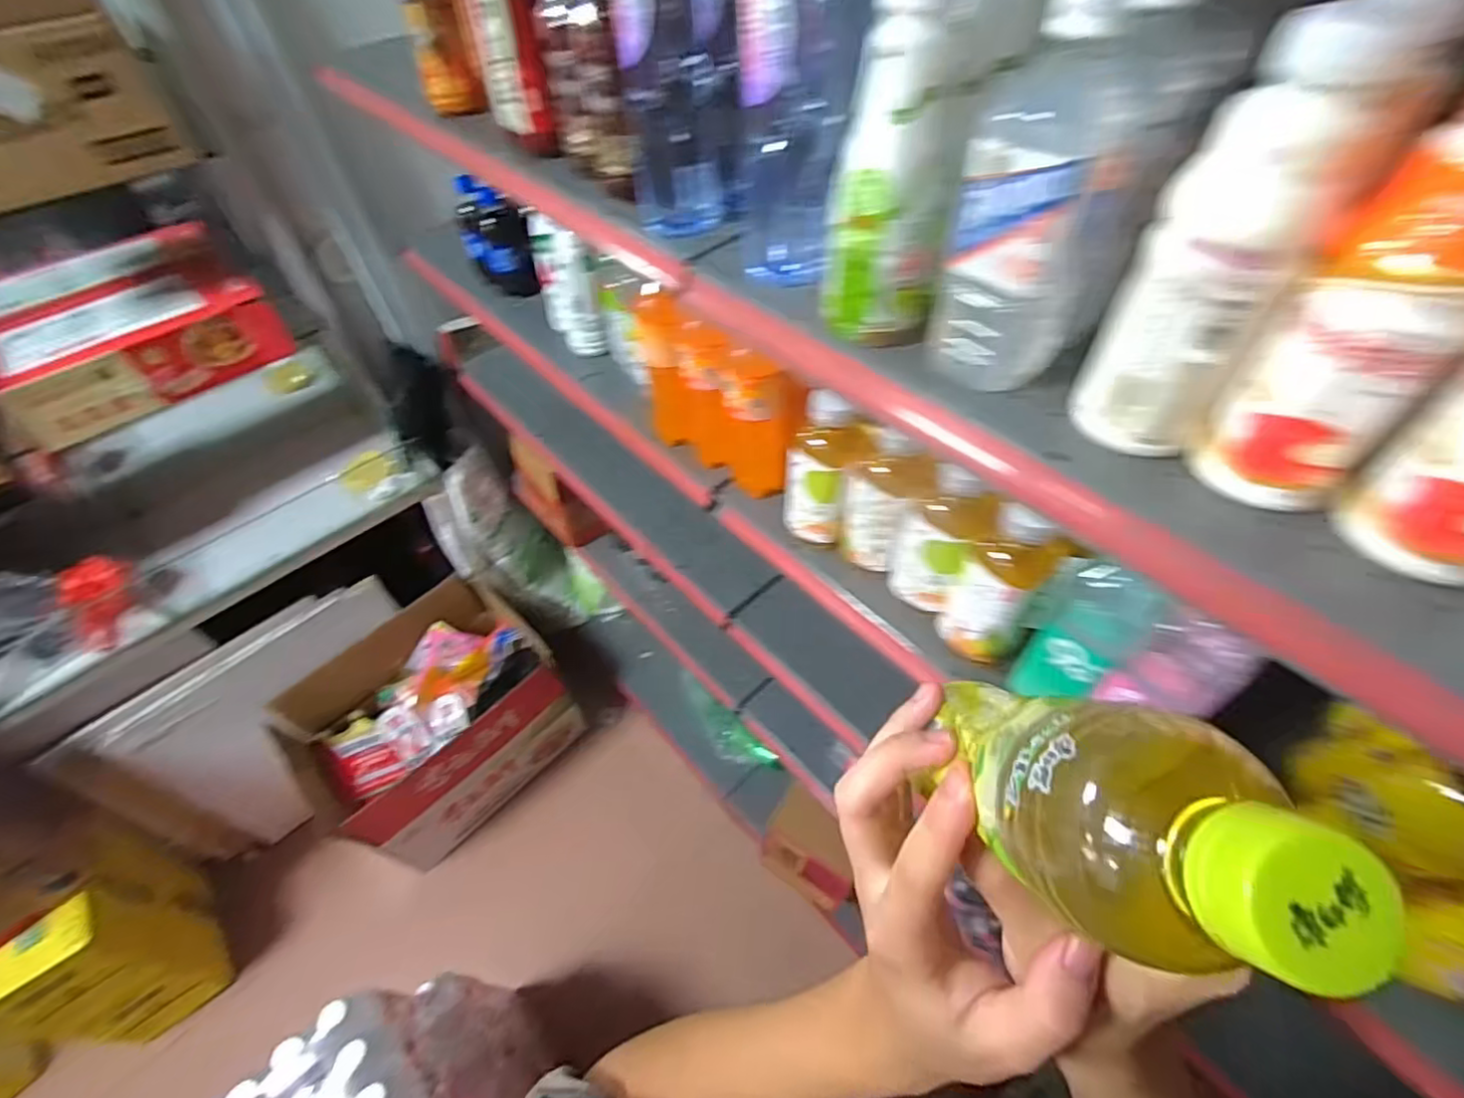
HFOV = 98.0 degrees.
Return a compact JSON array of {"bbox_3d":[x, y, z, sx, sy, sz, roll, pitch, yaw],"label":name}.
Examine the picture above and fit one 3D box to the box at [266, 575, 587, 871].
[{"bbox_3d":[-0.768,0.436,1.607,0.425,0.345,0.596,35,61,27],"label":"box"}]

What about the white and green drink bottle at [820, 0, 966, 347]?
[{"bbox_3d":[0.098,-0.224,0.383,0.073,0.182,0.072,7,52,10],"label":"white and green drink bottle"}]

